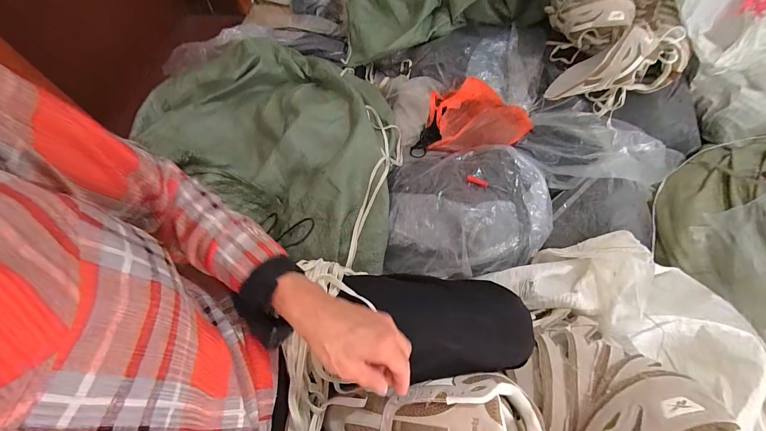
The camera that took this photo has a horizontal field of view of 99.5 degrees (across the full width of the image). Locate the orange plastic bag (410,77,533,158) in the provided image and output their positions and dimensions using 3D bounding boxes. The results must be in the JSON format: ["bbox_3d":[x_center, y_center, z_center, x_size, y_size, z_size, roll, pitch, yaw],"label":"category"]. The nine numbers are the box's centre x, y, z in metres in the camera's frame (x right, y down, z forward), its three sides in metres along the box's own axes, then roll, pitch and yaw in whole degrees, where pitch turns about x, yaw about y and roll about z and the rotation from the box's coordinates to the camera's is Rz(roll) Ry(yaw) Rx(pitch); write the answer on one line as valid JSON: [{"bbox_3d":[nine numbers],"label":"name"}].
[{"bbox_3d":[0.235,-0.256,0.843,0.294,0.077,0.199,-2,62,1],"label":"orange plastic bag"}]

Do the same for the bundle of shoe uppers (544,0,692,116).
[{"bbox_3d":[0.559,-0.482,0.799,0.243,0.222,0.429,3,62,4],"label":"bundle of shoe uppers"}]

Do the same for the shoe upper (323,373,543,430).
[{"bbox_3d":[0.051,0.232,0.350,0.224,0.053,0.114,0,62,11],"label":"shoe upper"}]

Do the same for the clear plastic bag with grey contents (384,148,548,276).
[{"bbox_3d":[0.197,-0.027,0.734,0.364,0.082,0.316,2,62,3],"label":"clear plastic bag with grey contents"}]

